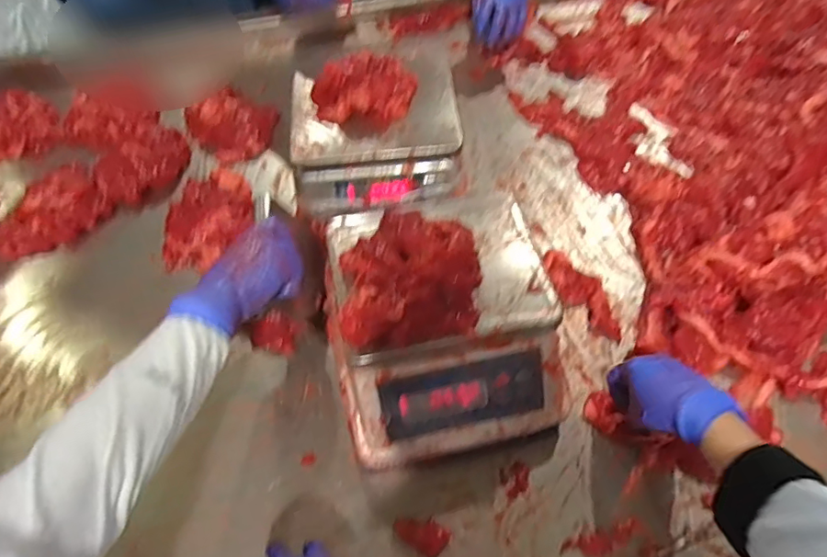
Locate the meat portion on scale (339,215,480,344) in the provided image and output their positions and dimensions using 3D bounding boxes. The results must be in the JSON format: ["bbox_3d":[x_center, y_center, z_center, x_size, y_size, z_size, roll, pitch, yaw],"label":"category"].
[{"bbox_3d":[-0.004,-0.008,0.514,0.128,0.045,0.131,-5,58,1],"label":"meat portion on scale"}]

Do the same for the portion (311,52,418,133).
[{"bbox_3d":[-0.070,-0.251,0.720,0.129,0.047,0.093,13,61,12],"label":"portion"}]

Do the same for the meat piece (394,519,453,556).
[{"bbox_3d":[0.009,0.253,0.547,0.053,0.010,0.034,31,66,21],"label":"meat piece"}]

